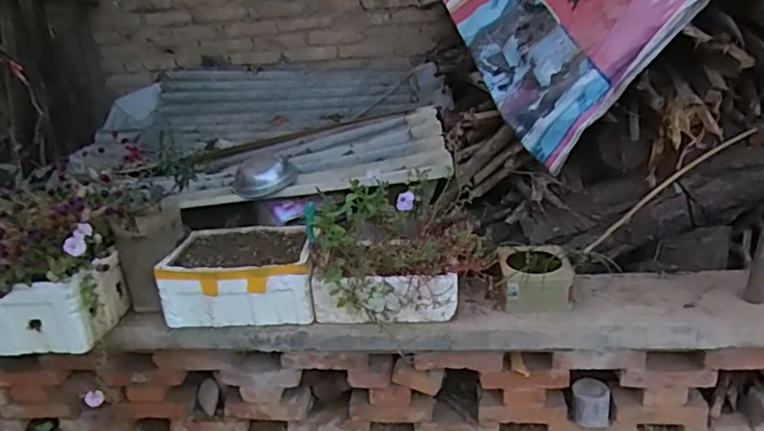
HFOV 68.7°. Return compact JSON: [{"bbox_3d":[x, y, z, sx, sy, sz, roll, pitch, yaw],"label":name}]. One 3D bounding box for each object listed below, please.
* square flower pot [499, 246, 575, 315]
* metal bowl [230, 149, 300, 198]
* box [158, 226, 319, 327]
[{"bbox_3d":[0.403,0.166,1.447,0.181,0.113,0.210,-1,24,12],"label":"square flower pot"},{"bbox_3d":[-0.364,-0.131,1.729,0.198,0.080,0.203,-11,24,-12],"label":"metal bowl"},{"bbox_3d":[-0.367,0.164,1.540,0.400,0.180,0.283,-3,23,5],"label":"box"}]

